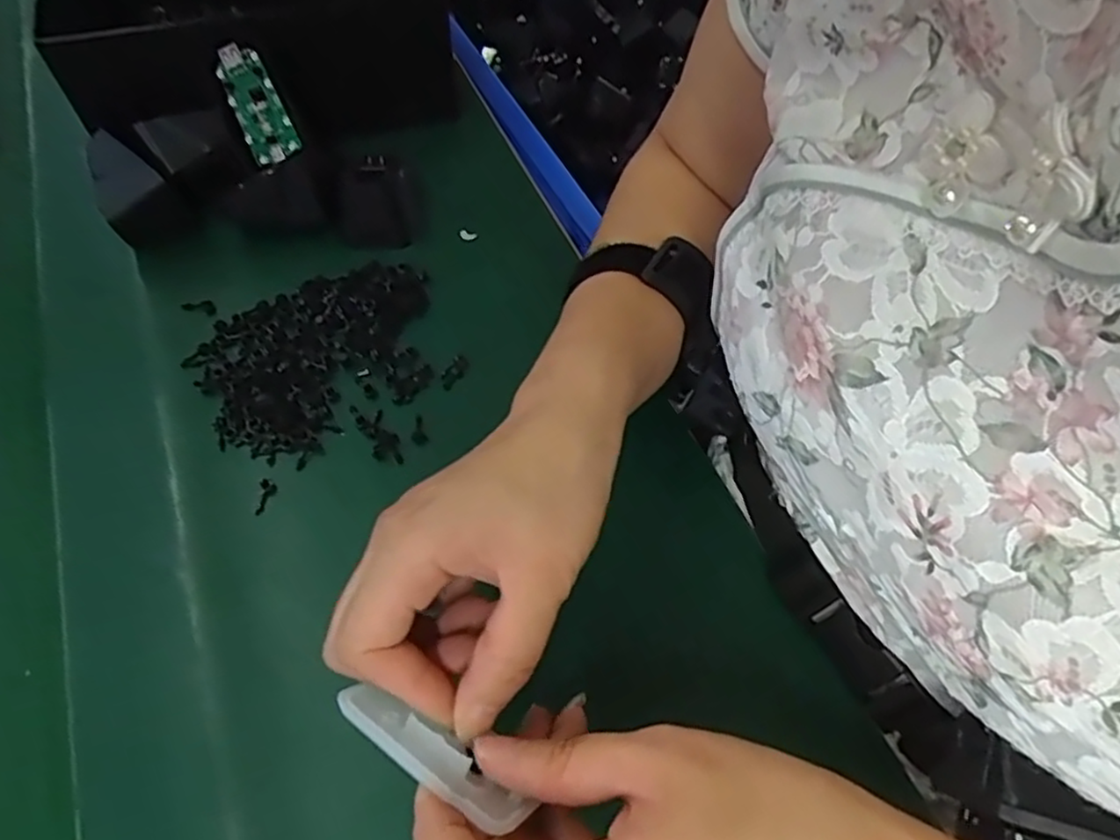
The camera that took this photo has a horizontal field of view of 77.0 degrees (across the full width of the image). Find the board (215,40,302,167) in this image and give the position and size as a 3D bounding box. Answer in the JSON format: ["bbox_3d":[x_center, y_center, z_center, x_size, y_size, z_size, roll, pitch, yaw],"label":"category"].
[{"bbox_3d":[-0.185,-0.191,0.427,0.034,0.068,0.009,-15,21,20],"label":"board"}]

